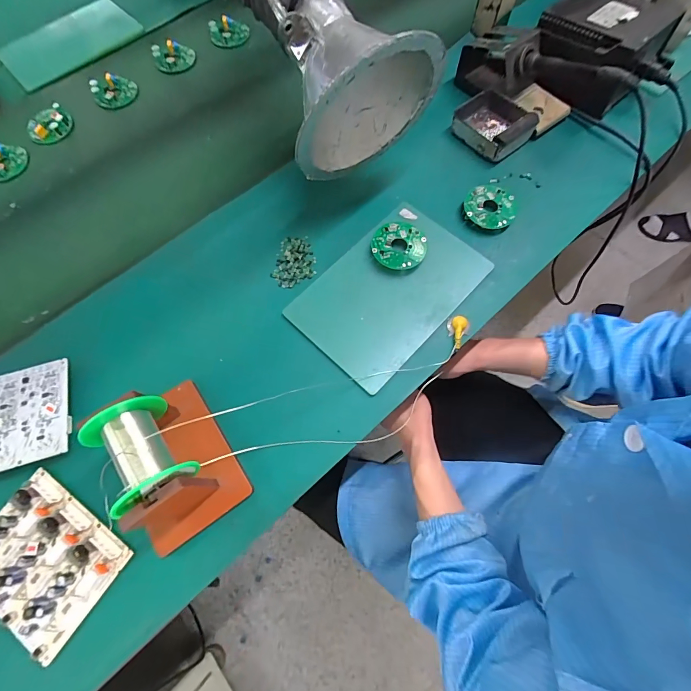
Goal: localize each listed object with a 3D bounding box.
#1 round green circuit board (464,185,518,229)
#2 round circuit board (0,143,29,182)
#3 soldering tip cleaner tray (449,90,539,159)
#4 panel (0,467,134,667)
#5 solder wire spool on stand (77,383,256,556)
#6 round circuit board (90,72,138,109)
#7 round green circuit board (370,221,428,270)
[{"bbox_3d":[0.186,-0.178,0.455,0.063,0.016,0.061,-1,67,2],"label":"round green circuit board"},{"bbox_3d":[-0.498,-0.268,0.519,0.056,0.021,0.064,37,73,16],"label":"round circuit board"},{"bbox_3d":[0.208,-0.309,0.497,0.088,0.037,0.098,-43,72,-14],"label":"soldering tip cleaner tray"},{"bbox_3d":[-0.284,0.200,0.333,0.131,0.016,0.102,31,72,14],"label":"panel"},{"bbox_3d":[-0.166,0.100,0.324,0.093,0.088,0.140,-33,70,-11],"label":"solder wire spool on stand"},{"bbox_3d":[-0.368,-0.405,0.567,0.057,0.014,0.062,2,79,-12],"label":"round circuit board"},{"bbox_3d":[0.065,-0.119,0.435,0.064,0.018,0.063,-1,67,2],"label":"round green circuit board"}]

